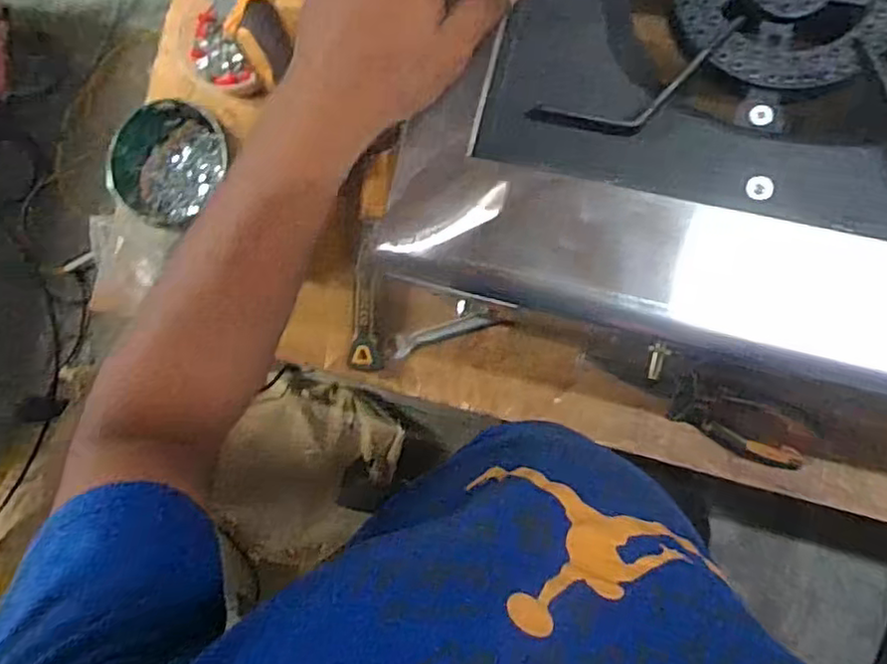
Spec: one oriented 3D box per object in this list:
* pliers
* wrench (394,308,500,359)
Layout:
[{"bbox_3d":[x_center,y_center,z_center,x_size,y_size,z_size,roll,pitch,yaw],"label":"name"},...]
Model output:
[{"bbox_3d":[0.275,0.086,0.605,0.129,0.021,0.050,25,90,9],"label":"pliers"},{"bbox_3d":[0.001,0.000,0.662,0.107,0.014,0.020,-20,84,6],"label":"wrench"}]

